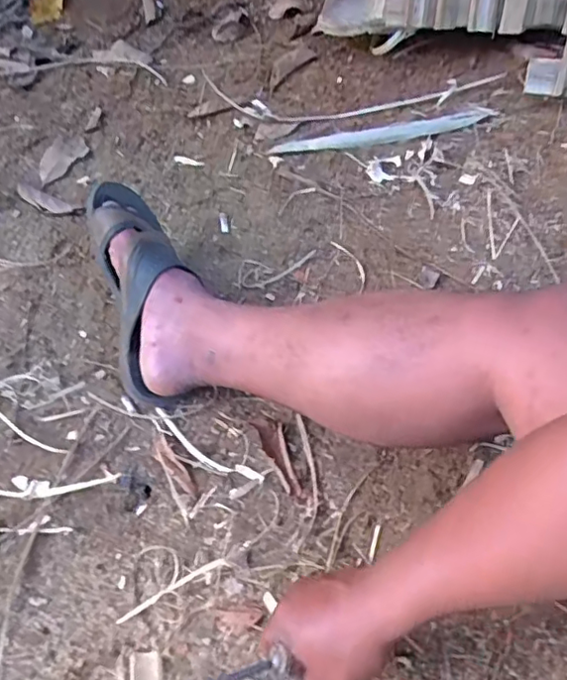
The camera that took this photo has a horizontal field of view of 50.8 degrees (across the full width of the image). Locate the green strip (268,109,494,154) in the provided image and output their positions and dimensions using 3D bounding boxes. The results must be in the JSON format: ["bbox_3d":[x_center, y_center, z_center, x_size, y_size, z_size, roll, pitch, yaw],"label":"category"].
[{"bbox_3d":[0.142,-0.297,0.852,0.316,0.011,0.034,-9,60,-3],"label":"green strip"}]

